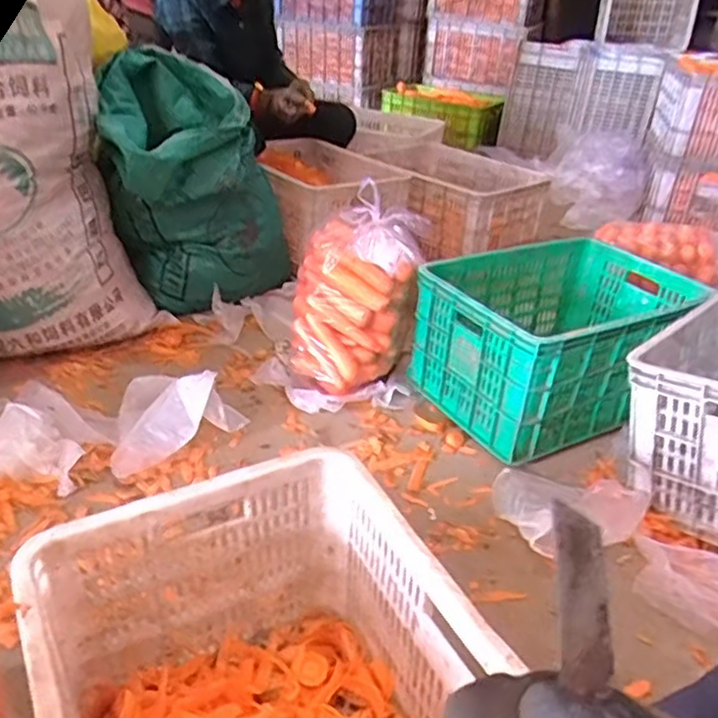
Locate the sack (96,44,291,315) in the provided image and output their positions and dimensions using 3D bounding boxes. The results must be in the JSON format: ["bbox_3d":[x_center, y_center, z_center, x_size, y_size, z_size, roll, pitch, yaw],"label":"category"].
[{"bbox_3d":[-0.361,-0.390,1.509,0.387,0.493,0.315,-3,31,-11],"label":"sack"}]

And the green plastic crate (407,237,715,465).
[{"bbox_3d":[0.403,-0.049,1.339,0.523,0.254,0.359,-18,37,-33],"label":"green plastic crate"}]

